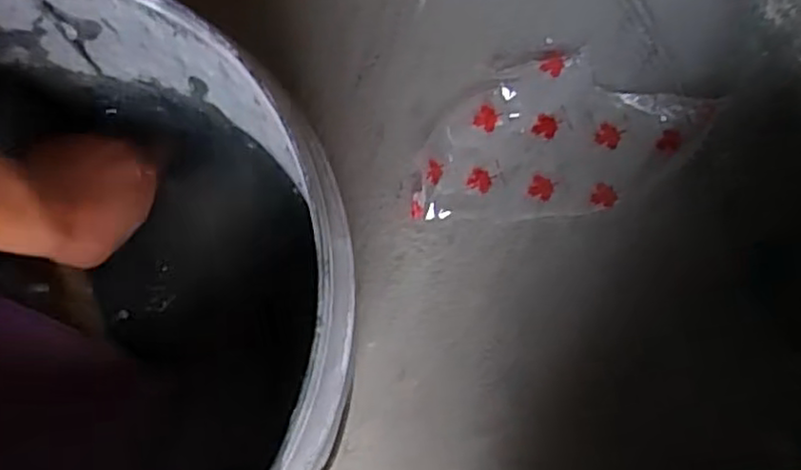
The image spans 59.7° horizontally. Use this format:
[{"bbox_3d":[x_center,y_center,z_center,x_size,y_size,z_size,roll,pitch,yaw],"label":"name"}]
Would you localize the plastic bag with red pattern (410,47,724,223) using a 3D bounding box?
[{"bbox_3d":[0.148,-0.096,0.659,0.269,0.029,0.153,-5,77,-2],"label":"plastic bag with red pattern"}]

